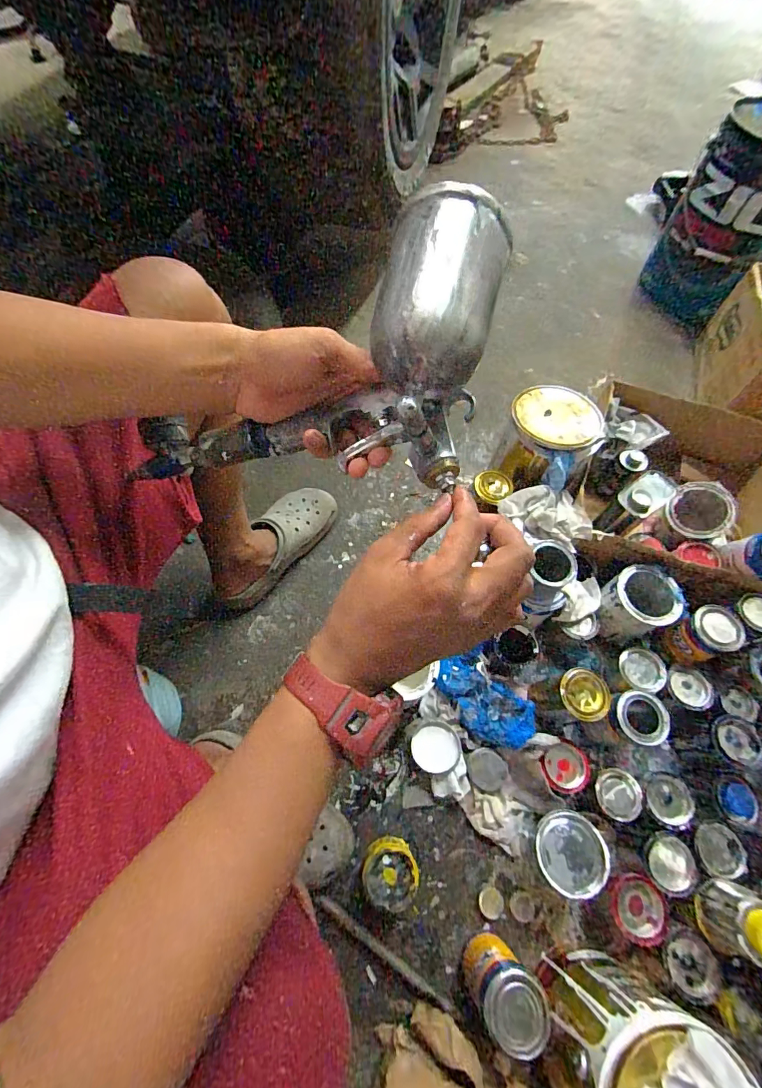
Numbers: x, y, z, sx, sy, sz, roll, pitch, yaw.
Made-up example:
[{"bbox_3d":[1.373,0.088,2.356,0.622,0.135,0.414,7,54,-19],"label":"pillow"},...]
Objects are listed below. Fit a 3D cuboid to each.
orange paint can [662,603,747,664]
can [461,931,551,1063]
[{"bbox_3d":[0.535,0.153,0.722,0.077,0.093,0.073,1,64,-2],"label":"orange paint can"},{"bbox_3d":[0.147,0.545,0.535,0.072,0.141,0.067,-32,70,-17],"label":"can"}]

